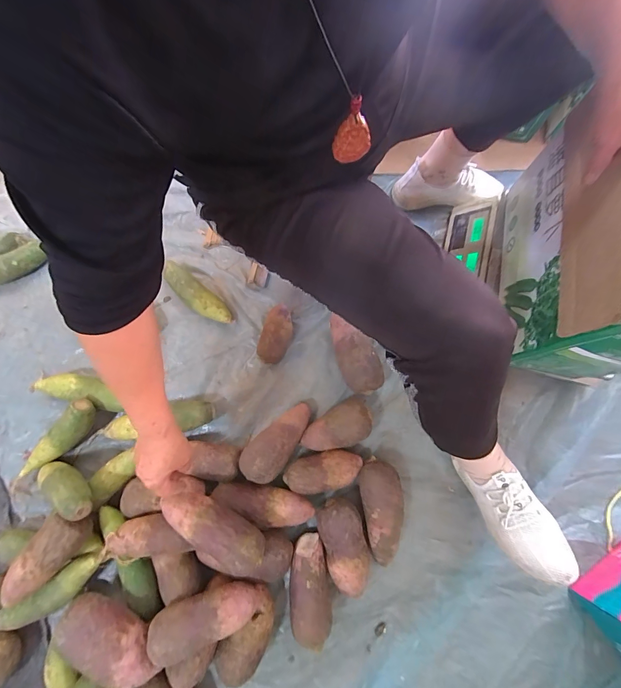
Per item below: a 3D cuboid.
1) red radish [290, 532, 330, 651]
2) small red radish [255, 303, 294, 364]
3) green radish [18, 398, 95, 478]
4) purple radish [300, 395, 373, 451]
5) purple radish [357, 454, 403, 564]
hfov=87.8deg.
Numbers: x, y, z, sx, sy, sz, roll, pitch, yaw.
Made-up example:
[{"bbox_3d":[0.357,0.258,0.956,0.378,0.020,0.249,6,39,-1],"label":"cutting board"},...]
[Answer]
[{"bbox_3d":[0.001,0.416,0.551,0.066,0.068,0.155,-2,76,0],"label":"red radish"},{"bbox_3d":[-0.068,-0.019,0.662,0.056,0.057,0.126,11,77,3],"label":"small red radish"},{"bbox_3d":[-0.468,0.174,0.602,0.181,0.048,0.051,-43,79,11],"label":"green radish"},{"bbox_3d":[0.048,0.159,0.602,0.132,0.073,0.075,-28,77,-6],"label":"purple radish"},{"bbox_3d":[0.128,0.299,0.577,0.073,0.074,0.179,-3,76,0],"label":"purple radish"}]

